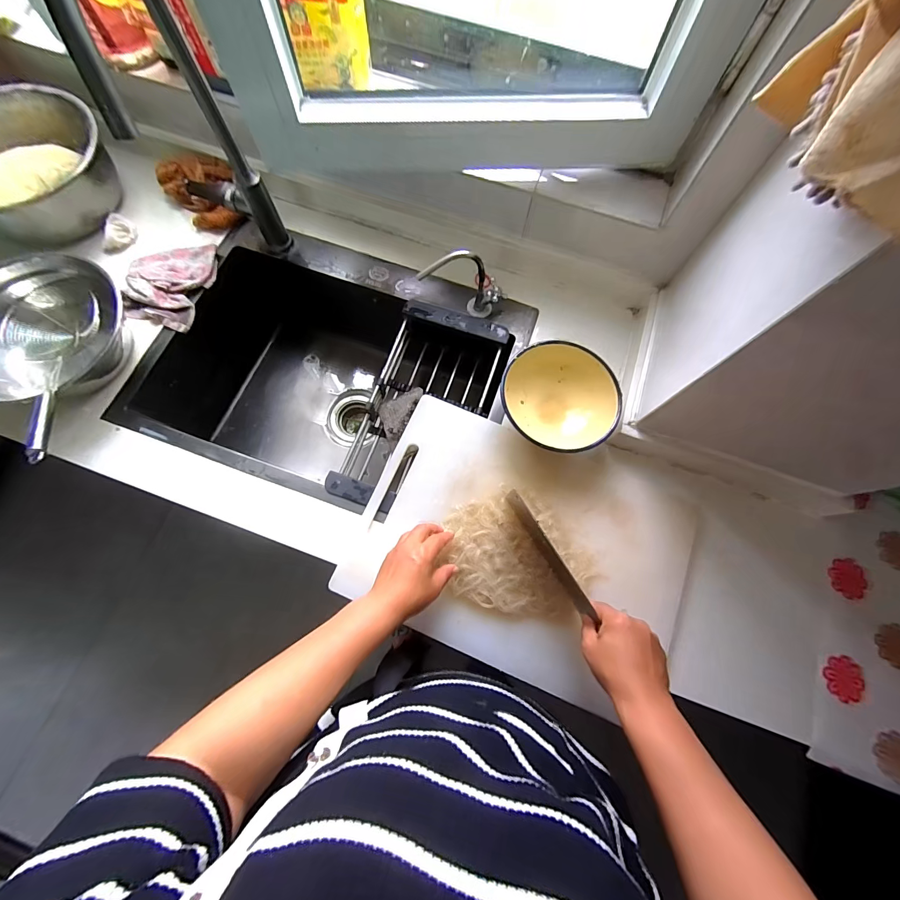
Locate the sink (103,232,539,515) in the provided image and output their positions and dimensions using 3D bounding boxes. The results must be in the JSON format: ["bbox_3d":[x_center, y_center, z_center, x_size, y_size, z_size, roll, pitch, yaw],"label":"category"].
[{"bbox_3d":[-0.173,-0.129,0.721,0.538,0.255,0.465,19,74,4],"label":"sink"}]

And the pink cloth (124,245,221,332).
[{"bbox_3d":[-0.467,-0.279,0.626,0.103,0.034,0.166,6,73,0],"label":"pink cloth"}]

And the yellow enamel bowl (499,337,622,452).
[{"bbox_3d":[0.157,-0.070,0.560,0.162,0.064,0.161,0,74,-1],"label":"yellow enamel bowl"}]

